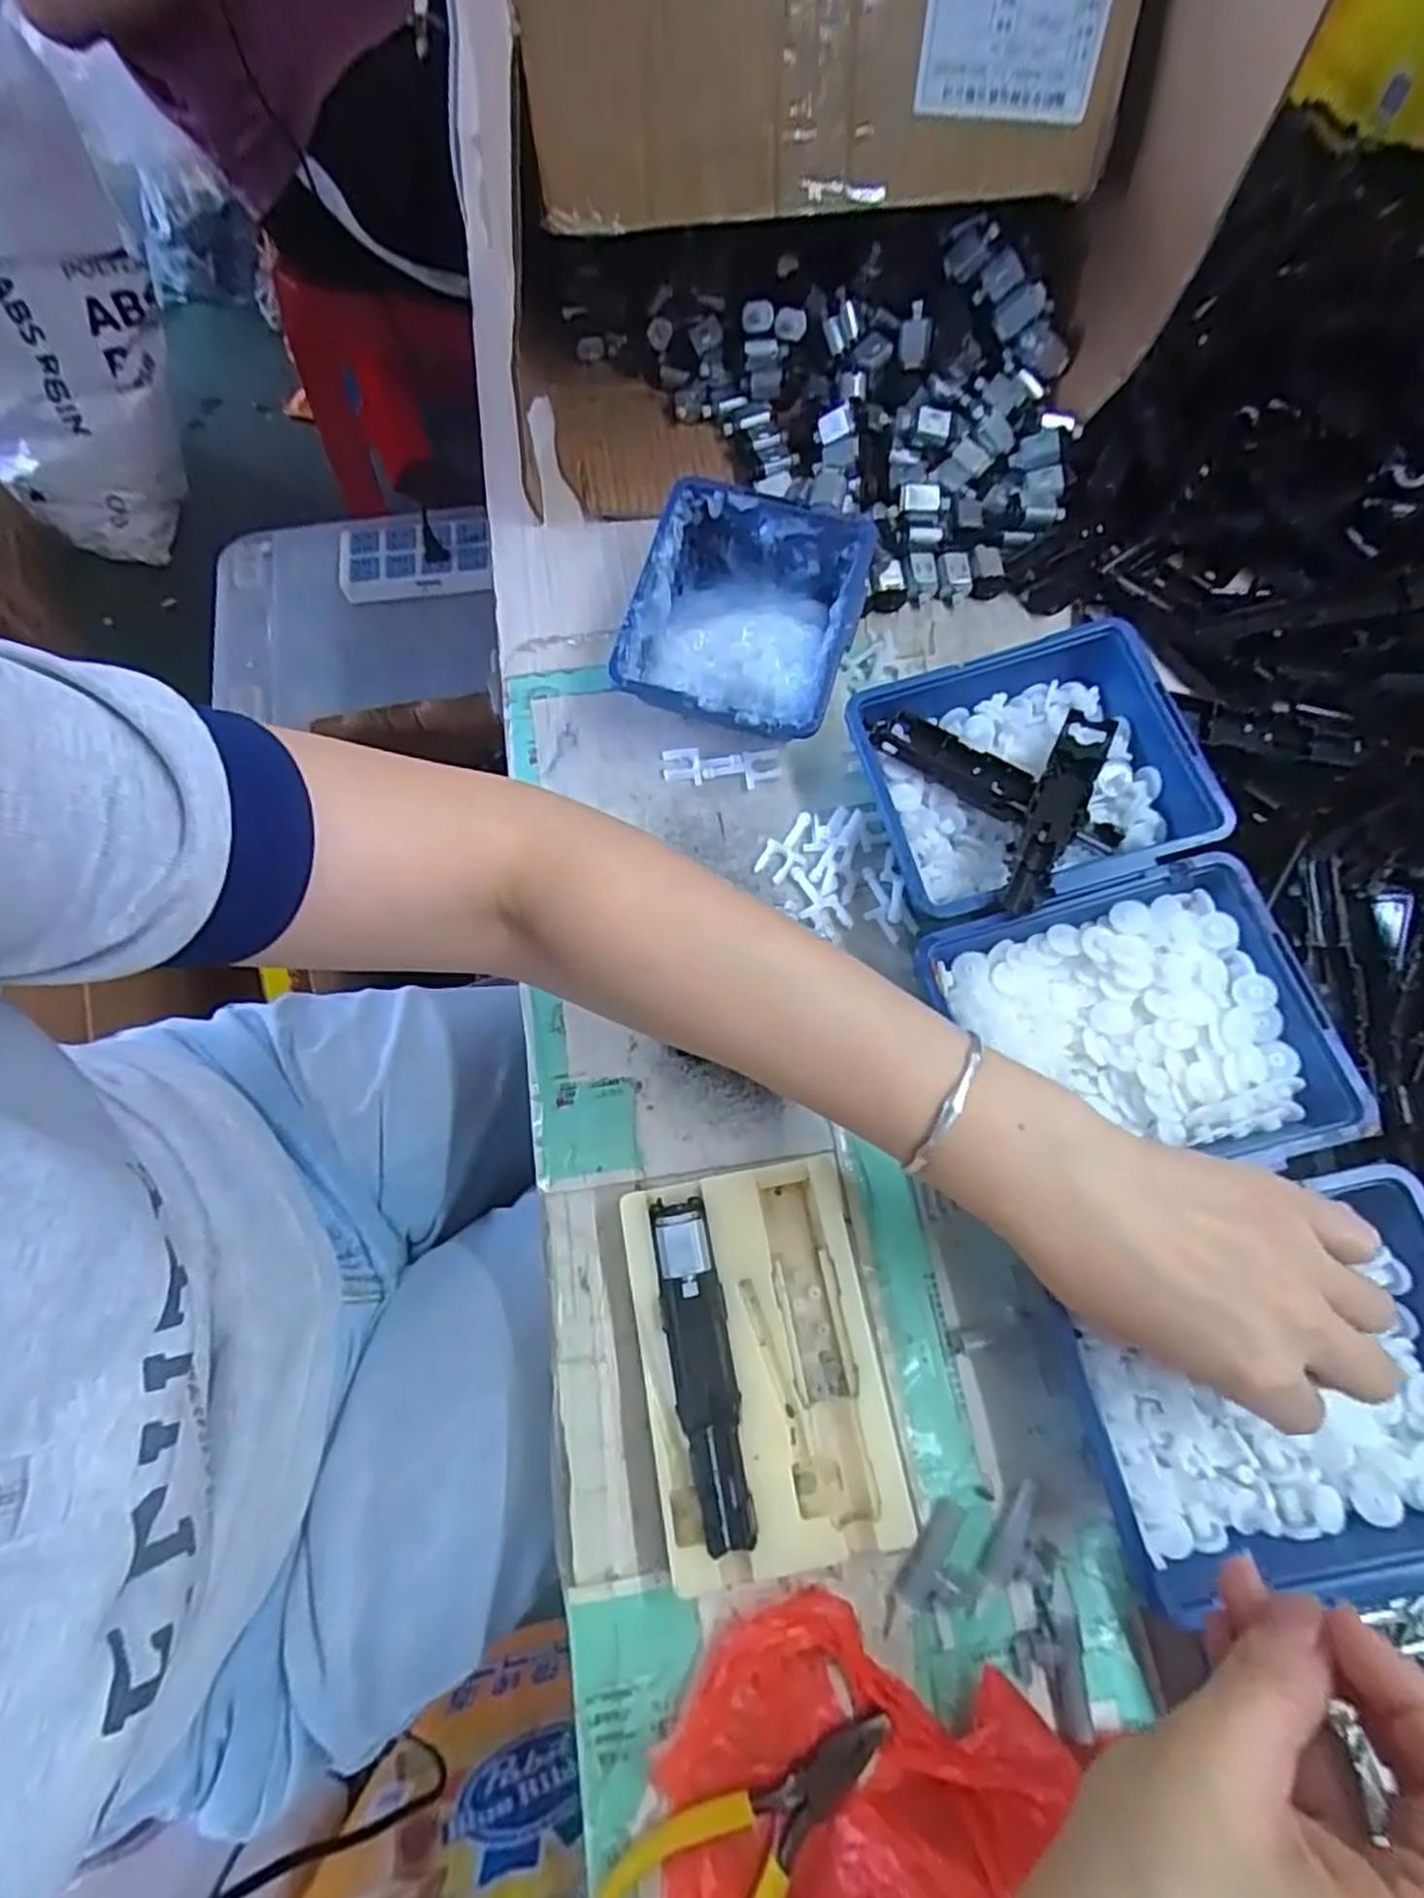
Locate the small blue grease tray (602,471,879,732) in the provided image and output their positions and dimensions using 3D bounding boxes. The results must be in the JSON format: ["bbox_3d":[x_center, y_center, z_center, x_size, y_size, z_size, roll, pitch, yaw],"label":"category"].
[{"bbox_3d":[0.016,-0.168,0.403,0.110,0.058,0.123,18,70,7],"label":"small blue grease tray"}]

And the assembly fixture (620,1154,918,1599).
[{"bbox_3d":[0.019,0.159,0.300,0.090,0.028,0.136,-9,70,-4],"label":"assembly fixture"}]

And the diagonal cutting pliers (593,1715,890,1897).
[{"bbox_3d":[0.012,0.302,0.259,0.111,0.007,0.048,-39,75,-14],"label":"diagonal cutting pliers"}]

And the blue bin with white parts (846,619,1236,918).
[{"bbox_3d":[0.149,-0.075,0.367,0.146,0.054,0.127,-13,70,-5],"label":"blue bin with white parts"}]

